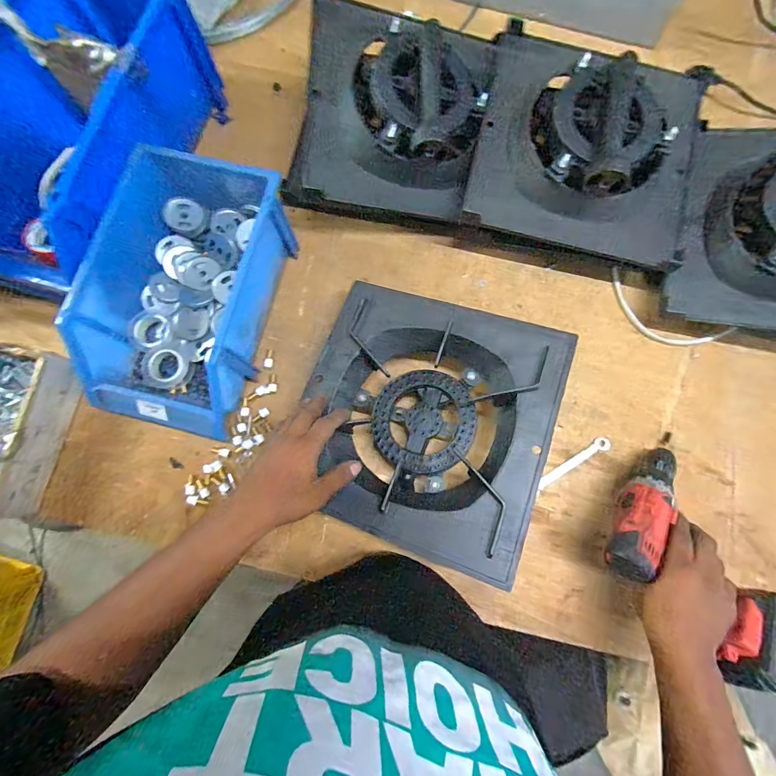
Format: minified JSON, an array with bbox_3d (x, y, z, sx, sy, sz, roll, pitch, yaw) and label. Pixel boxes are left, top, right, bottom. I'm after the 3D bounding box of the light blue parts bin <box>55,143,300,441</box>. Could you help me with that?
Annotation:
[{"bbox_3d":[-0.265,-0.127,0.514,0.190,0.129,0.344,15,80,3],"label":"light blue parts bin"}]

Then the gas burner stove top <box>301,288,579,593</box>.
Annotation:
[{"bbox_3d":[0.044,0.040,0.493,0.294,0.104,0.293,18,76,15],"label":"gas burner stove top"}]

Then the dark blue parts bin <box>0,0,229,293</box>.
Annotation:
[{"bbox_3d":[-0.412,-0.345,0.532,0.210,0.179,0.429,15,80,3],"label":"dark blue parts bin"}]

